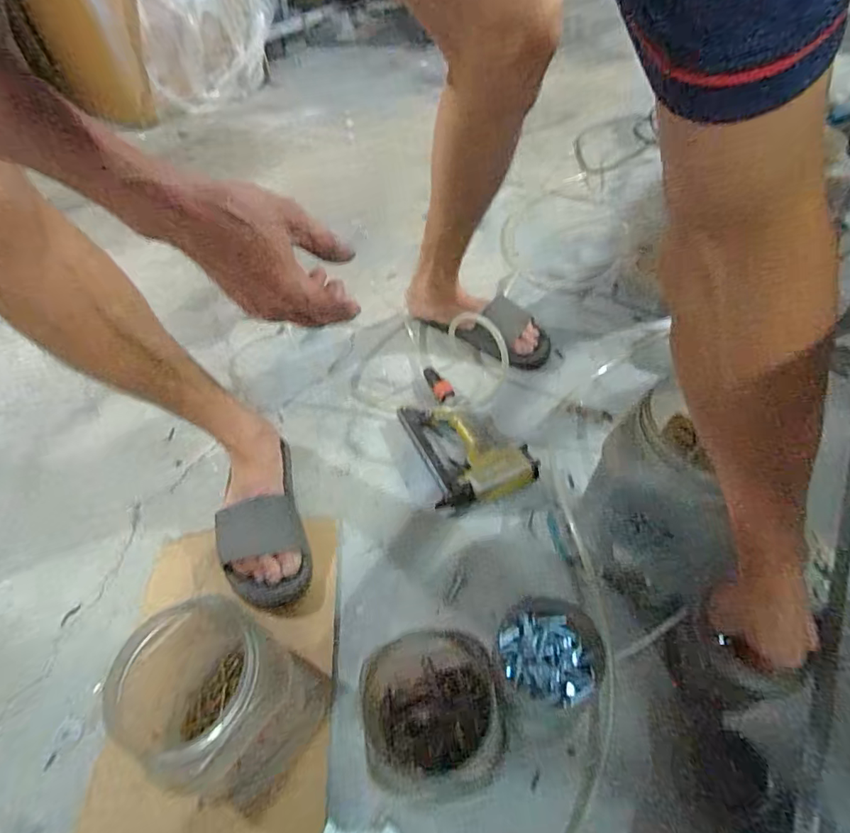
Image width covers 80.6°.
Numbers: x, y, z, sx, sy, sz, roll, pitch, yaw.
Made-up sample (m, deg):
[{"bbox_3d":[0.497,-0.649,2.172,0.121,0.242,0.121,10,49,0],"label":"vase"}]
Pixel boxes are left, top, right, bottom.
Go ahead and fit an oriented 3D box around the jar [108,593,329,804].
[{"bbox_3d":[-0.198,0.262,0.468,0.147,0.145,0.143,-3,48,3],"label":"jar"}]

